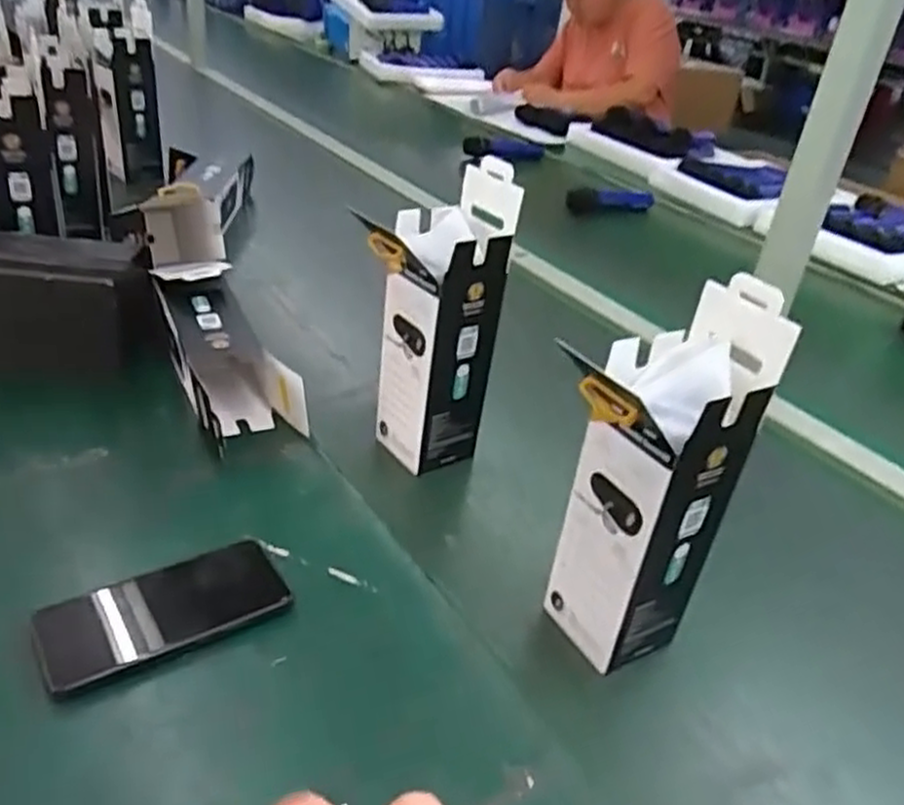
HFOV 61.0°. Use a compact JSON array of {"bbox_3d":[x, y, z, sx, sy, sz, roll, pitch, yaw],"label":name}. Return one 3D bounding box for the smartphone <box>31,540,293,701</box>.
[{"bbox_3d":[-0.202,0.144,0.538,0.158,0.014,0.076,-15,38,-29],"label":"smartphone"}]

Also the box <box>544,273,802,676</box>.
[{"bbox_3d":[0.132,0.062,0.526,0.109,0.255,0.083,-9,35,-26],"label":"box"}]

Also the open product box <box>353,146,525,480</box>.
[{"bbox_3d":[-0.022,-0.071,0.696,0.123,0.258,0.083,-15,38,-32],"label":"open product box"}]

